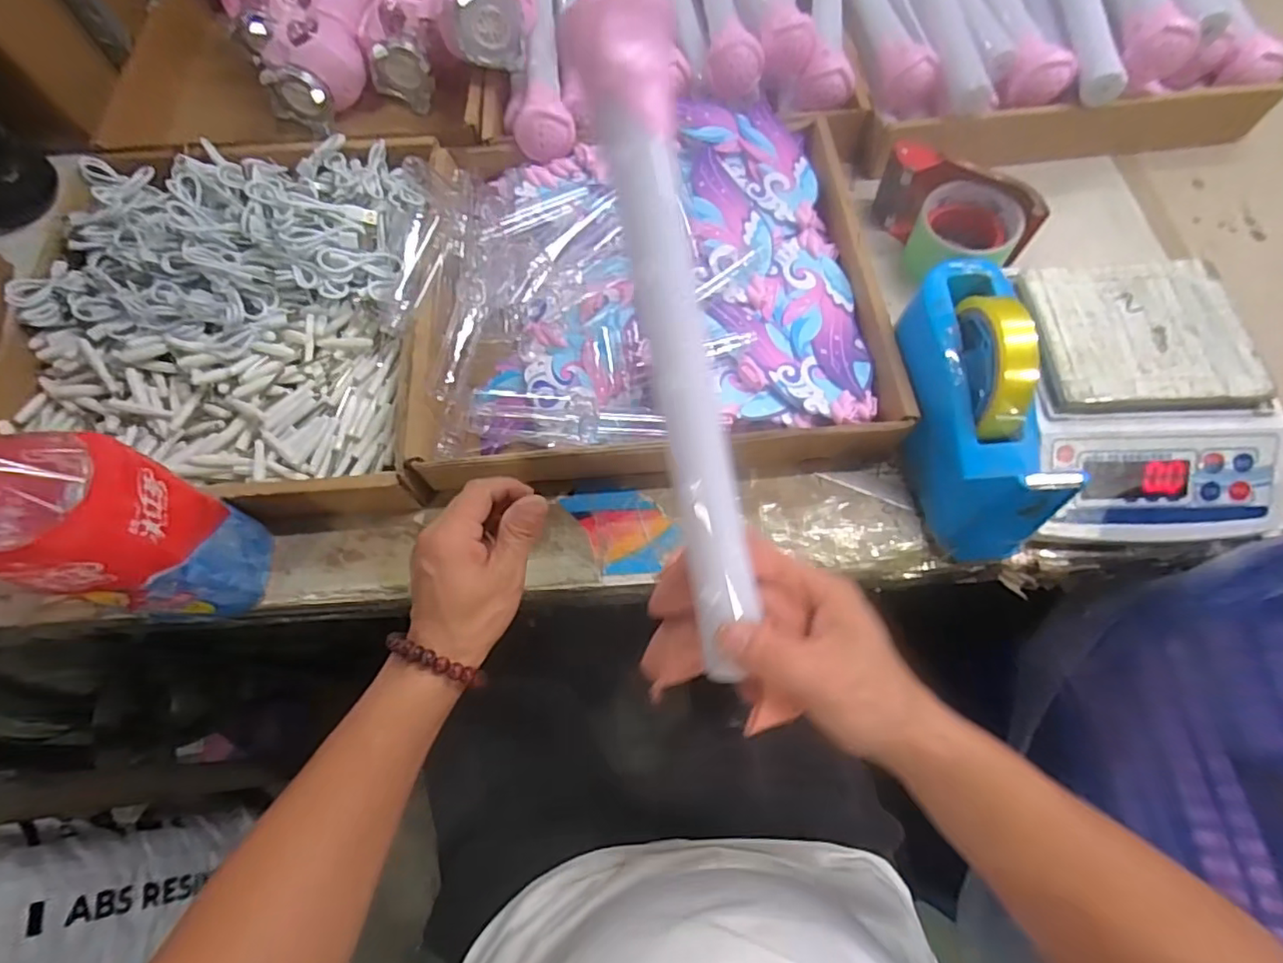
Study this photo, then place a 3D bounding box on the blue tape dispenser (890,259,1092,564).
[{"bbox_3d":[0.241,-0.055,0.418,0.071,0.108,0.215,-3,80,0],"label":"blue tape dispenser"}]

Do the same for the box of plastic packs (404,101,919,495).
[{"bbox_3d":[0.001,-0.177,0.518,0.376,0.059,0.355,-5,67,-1],"label":"box of plastic packs"}]

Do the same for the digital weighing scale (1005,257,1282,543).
[{"bbox_3d":[0.374,-0.062,0.449,0.183,0.074,0.206,-2,67,0],"label":"digital weighing scale"}]

